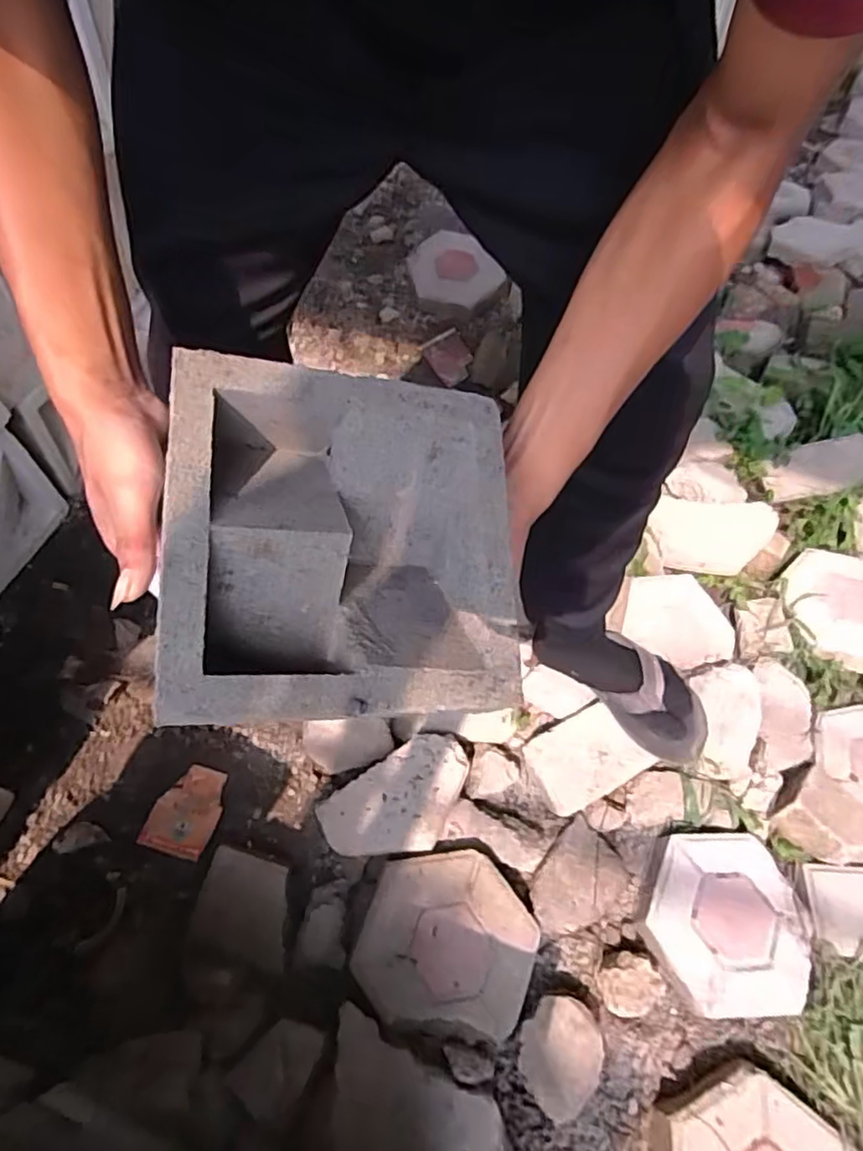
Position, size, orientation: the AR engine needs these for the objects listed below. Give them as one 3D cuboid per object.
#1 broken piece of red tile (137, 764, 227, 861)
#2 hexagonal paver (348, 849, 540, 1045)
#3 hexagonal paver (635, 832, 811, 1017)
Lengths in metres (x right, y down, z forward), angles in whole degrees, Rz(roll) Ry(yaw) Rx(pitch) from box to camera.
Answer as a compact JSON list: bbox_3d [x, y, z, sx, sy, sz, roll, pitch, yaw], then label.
[{"bbox_3d":[-0.320,0.306,0.830,0.084,0.015,0.110,15,59,6],"label":"broken piece of red tile"},{"bbox_3d":[0.020,0.429,0.753,0.203,0.054,0.174,8,59,1],"label":"hexagonal paver"},{"bbox_3d":[0.366,0.427,0.789,0.195,0.039,0.196,3,59,-2],"label":"hexagonal paver"}]

